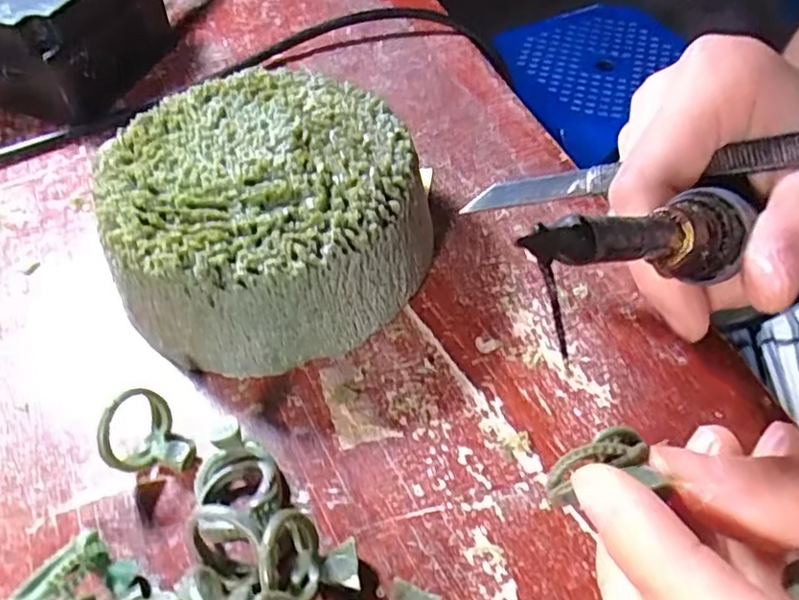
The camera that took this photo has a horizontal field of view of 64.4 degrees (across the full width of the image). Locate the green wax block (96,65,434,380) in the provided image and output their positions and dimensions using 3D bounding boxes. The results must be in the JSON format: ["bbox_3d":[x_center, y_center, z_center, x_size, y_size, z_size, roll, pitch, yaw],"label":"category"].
[{"bbox_3d":[-0.041,-0.031,0.215,0.102,0.046,0.101,-15,52,-10],"label":"green wax block"}]

